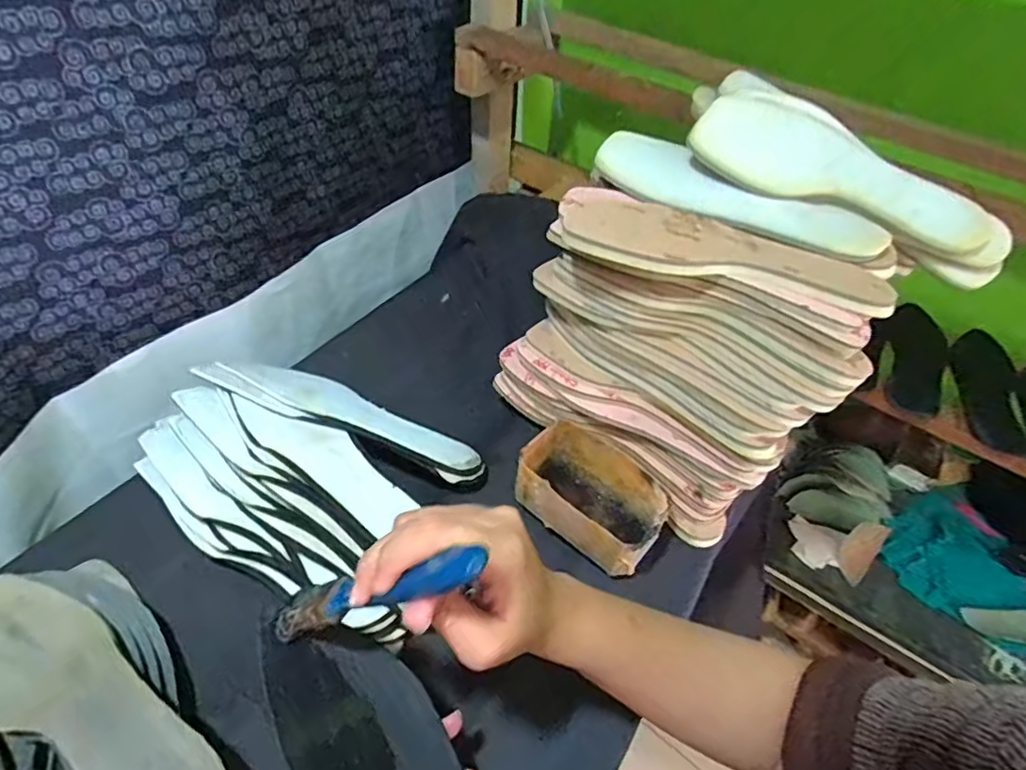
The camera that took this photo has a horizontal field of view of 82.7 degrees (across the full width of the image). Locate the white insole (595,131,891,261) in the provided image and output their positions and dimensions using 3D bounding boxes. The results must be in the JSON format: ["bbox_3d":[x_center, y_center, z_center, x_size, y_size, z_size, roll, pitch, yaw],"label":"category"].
[{"bbox_3d":[0.186,-0.165,0.496,0.241,0.041,0.070,35,54,25],"label":"white insole"}]

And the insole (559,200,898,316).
[{"bbox_3d":[0.154,-0.099,0.429,0.238,0.014,0.083,13,47,-1],"label":"insole"}]

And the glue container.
[{"bbox_3d":[0.068,0.096,0.504,0.124,0.067,0.084,32,53,23],"label":"glue container"}]

